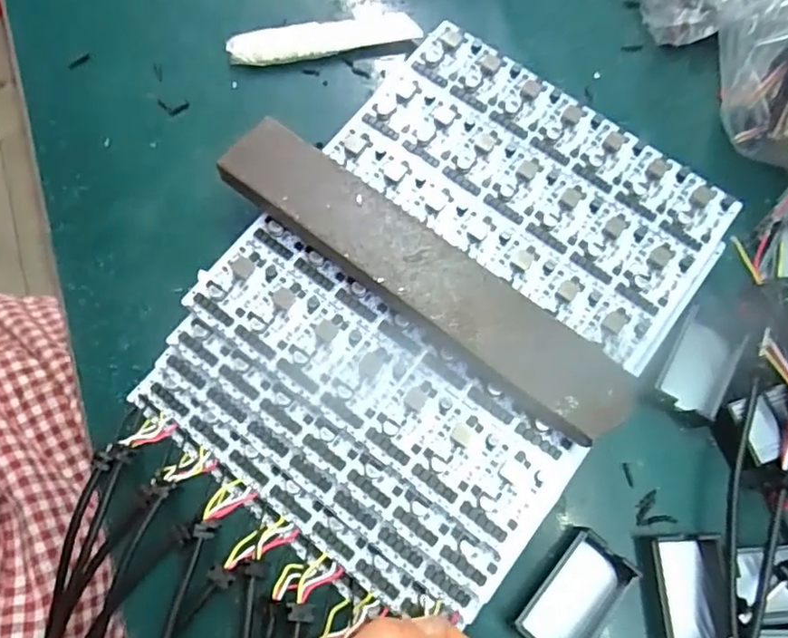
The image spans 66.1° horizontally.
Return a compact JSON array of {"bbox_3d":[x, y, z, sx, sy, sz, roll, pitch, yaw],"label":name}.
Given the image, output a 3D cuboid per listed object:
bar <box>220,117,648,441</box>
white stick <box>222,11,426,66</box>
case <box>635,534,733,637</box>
[{"bbox_3d":[0.013,-0.019,0.262,0.196,0.024,0.039,36,78,10],"label":"bar"},{"bbox_3d":[-0.039,-0.158,0.341,0.105,0.008,0.022,-9,74,-1],"label":"white stick"},{"bbox_3d":[0.125,0.119,0.257,0.031,0.025,0.051,-4,74,0],"label":"case"}]

